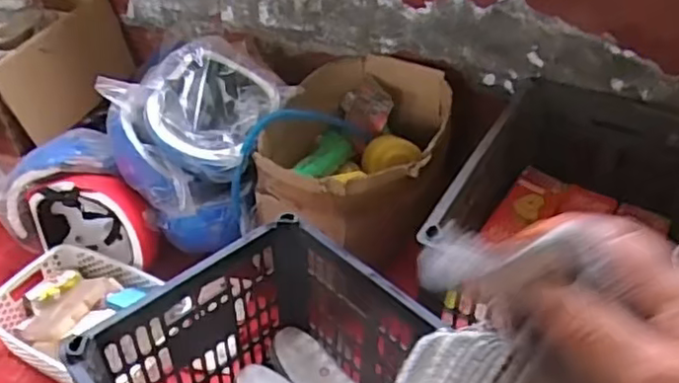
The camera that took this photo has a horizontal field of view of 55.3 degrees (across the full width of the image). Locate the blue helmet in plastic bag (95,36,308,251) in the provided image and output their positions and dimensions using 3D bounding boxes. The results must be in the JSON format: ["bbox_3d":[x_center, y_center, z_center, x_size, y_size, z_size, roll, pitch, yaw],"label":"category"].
[{"bbox_3d":[-0.224,-0.094,1.127,0.251,0.228,0.295,26,47,28],"label":"blue helmet in plastic bag"}]

